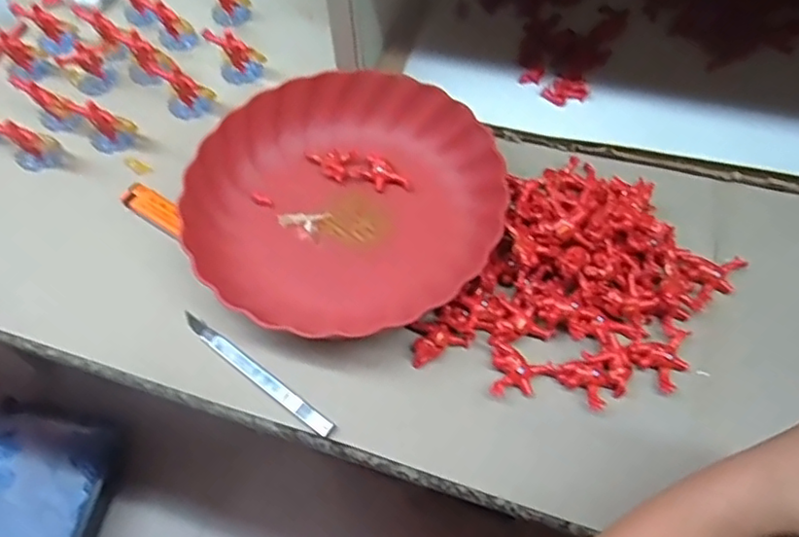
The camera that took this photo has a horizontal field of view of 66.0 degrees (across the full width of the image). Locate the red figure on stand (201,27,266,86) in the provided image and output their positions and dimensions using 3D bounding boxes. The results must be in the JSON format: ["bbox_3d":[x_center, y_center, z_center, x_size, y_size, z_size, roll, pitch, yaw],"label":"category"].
[{"bbox_3d":[-0.153,-0.202,0.579,0.047,0.049,0.029,-14,61,-5],"label":"red figure on stand"}]

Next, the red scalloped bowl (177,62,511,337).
[{"bbox_3d":[-0.045,-0.057,0.493,0.241,0.047,0.228,-20,62,-9],"label":"red scalloped bowl"}]

